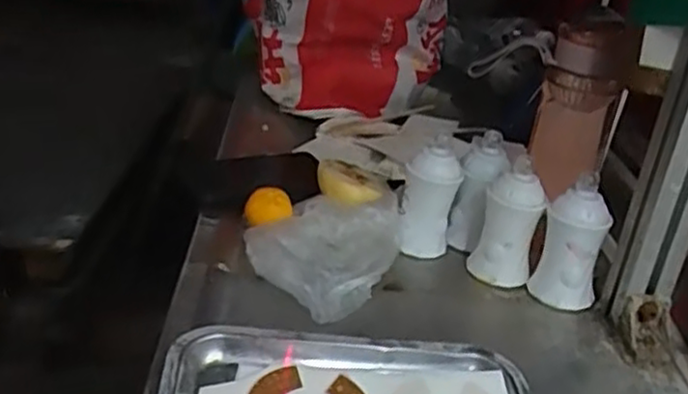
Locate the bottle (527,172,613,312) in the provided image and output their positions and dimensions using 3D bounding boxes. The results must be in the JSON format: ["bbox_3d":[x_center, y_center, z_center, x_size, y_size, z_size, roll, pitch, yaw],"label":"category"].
[{"bbox_3d":[0.204,0.042,0.654,0.052,0.108,0.047,5,27,-2],"label":"bottle"}]

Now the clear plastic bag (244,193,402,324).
[{"bbox_3d":[-0.016,0.042,0.651,0.114,0.036,0.160,20,31,25],"label":"clear plastic bag"}]

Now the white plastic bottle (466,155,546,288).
[{"bbox_3d":[0.151,0.026,0.684,0.055,0.103,0.050,5,27,-1],"label":"white plastic bottle"}]

